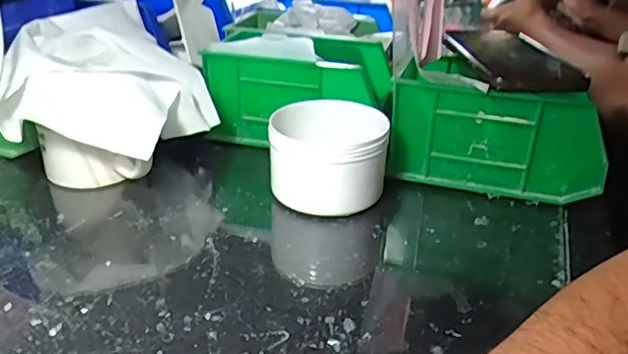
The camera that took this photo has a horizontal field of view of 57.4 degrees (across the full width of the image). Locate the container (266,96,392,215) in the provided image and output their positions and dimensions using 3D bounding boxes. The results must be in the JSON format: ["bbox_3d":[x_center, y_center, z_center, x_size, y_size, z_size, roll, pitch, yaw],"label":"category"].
[{"bbox_3d":[0.012,-0.015,0.463,0.091,0.068,0.084,3,28,2],"label":"container"}]

